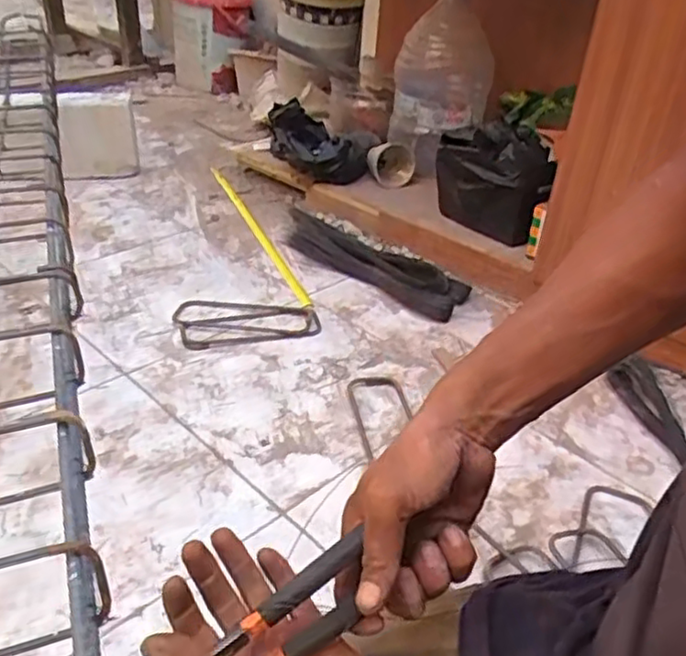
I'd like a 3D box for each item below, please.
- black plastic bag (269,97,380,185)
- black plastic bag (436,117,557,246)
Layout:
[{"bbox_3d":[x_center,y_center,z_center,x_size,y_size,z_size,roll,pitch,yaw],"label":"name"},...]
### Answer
[{"bbox_3d":[-0.051,-0.485,1.765,0.288,0.121,0.268,4,32,-1],"label":"black plastic bag"},{"bbox_3d":[0.326,-0.312,1.464,0.267,0.212,0.094,27,38,31],"label":"black plastic bag"}]

